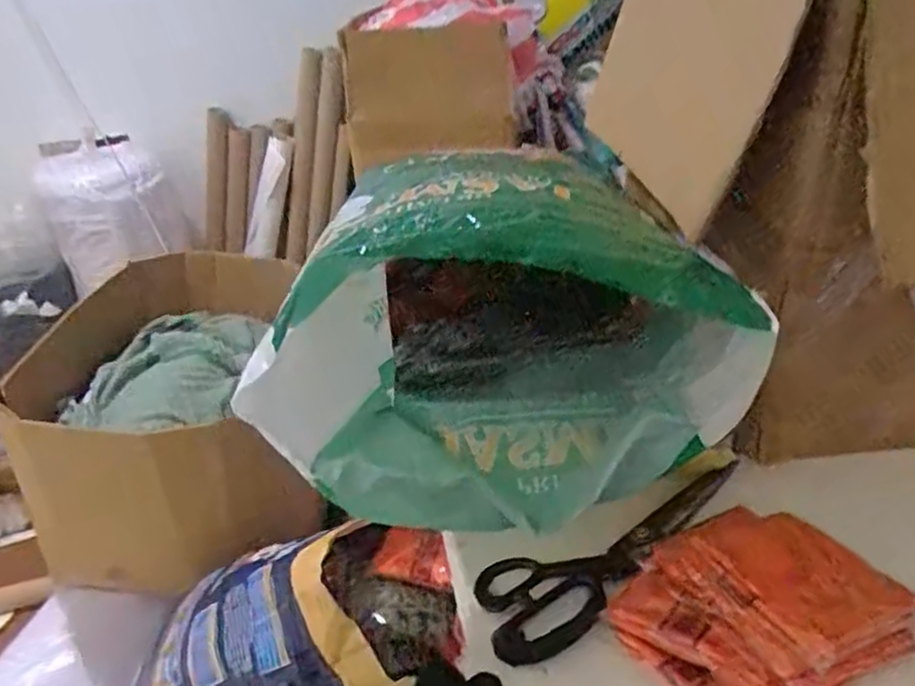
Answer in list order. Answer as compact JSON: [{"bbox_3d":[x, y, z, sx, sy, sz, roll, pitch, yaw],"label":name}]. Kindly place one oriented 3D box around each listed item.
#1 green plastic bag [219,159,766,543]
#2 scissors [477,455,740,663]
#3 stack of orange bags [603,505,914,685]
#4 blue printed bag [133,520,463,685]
[{"bbox_3d":[0.037,-0.016,0.574,0.300,0.226,0.291,-2,32,4],"label":"green plastic bag"},{"bbox_3d":[0.128,0.159,0.584,0.279,0.024,0.089,-28,39,-33],"label":"scissors"},{"bbox_3d":[0.216,0.183,0.499,0.184,0.039,0.146,-22,36,-26],"label":"stack of orange bags"},{"bbox_3d":[-0.303,0.459,1.037,0.660,0.193,0.225,-40,21,25],"label":"blue printed bag"}]

